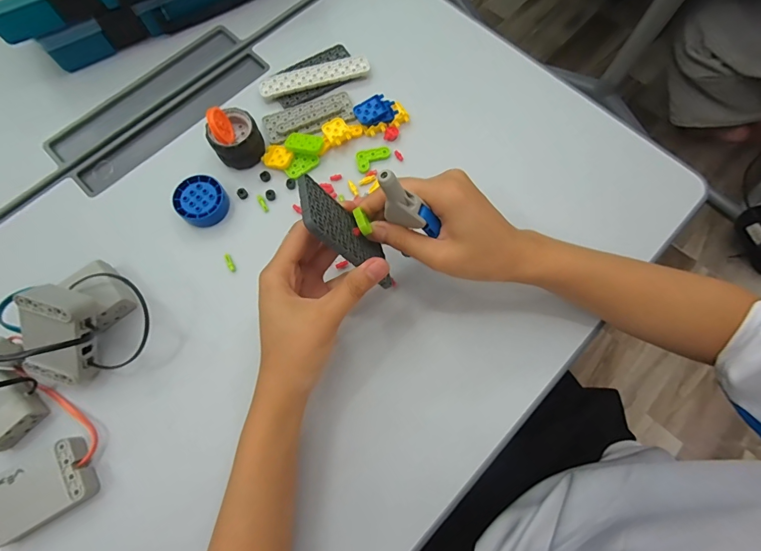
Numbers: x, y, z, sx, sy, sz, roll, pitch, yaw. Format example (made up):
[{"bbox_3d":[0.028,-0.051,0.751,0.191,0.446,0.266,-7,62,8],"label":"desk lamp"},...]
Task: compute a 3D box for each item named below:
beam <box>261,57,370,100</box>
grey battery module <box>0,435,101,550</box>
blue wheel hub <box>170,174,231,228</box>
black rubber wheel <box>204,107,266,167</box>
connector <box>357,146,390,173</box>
[{"bbox_3d":[-0.074,-0.224,0.439,0.123,0.009,0.027,-15,73,-6],"label":"beam"},{"bbox_3d":[-0.270,0.170,0.307,0.078,0.021,0.051,-29,74,-10],"label":"grey battery module"},{"bbox_3d":[-0.179,-0.075,0.390,0.047,0.018,0.049,0,72,-1],"label":"blue wheel hub"},{"bbox_3d":[-0.146,-0.138,0.398,0.049,0.035,0.046,0,72,-1],"label":"black rubber wheel"},{"bbox_3d":[-0.007,-0.124,0.413,0.038,0.004,0.024,-16,73,-6],"label":"connector"}]

